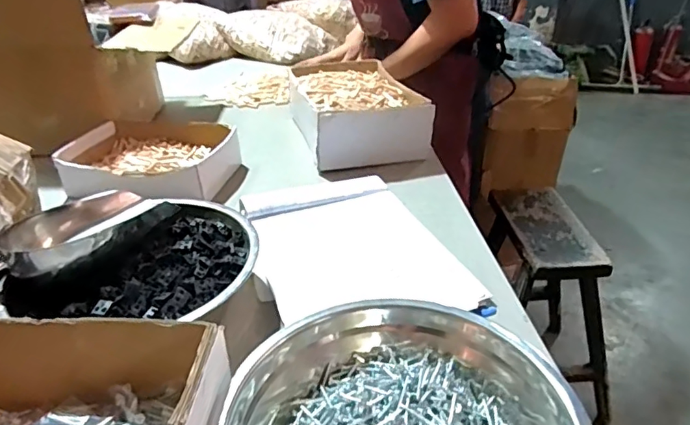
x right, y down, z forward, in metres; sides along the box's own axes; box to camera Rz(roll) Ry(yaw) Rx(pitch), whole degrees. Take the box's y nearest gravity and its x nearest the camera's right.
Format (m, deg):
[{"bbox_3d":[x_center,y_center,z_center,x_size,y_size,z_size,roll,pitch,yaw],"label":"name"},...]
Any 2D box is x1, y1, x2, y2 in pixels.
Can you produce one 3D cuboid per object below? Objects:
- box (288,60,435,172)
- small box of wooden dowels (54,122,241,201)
[{"bbox_3d":[0.012,-0.190,0.950,0.188,0.097,0.299,-10,32,-13],"label":"box"},{"bbox_3d":[-0.306,-0.085,0.842,0.238,0.064,0.212,7,32,14],"label":"small box of wooden dowels"}]

